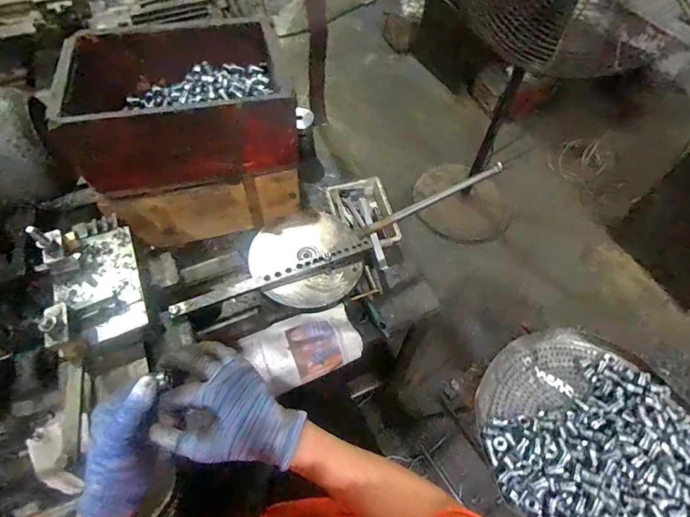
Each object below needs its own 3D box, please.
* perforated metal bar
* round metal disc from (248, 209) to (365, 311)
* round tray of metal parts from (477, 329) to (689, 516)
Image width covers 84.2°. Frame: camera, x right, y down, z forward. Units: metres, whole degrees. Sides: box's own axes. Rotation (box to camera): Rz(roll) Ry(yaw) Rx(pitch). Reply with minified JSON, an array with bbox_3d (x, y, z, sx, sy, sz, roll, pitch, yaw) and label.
[{"bbox_3d":[-0.109,0.029,0.607,0.320,0.015,0.024,-19,61,-14],"label":"perforated metal bar"},{"bbox_3d":[-0.067,-0.004,0.647,0.176,0.024,0.177,1,58,-2],"label":"round metal disc"},{"bbox_3d":[0.431,0.305,0.652,0.355,0.086,0.375,1,58,-2],"label":"round tray of metal parts"}]

